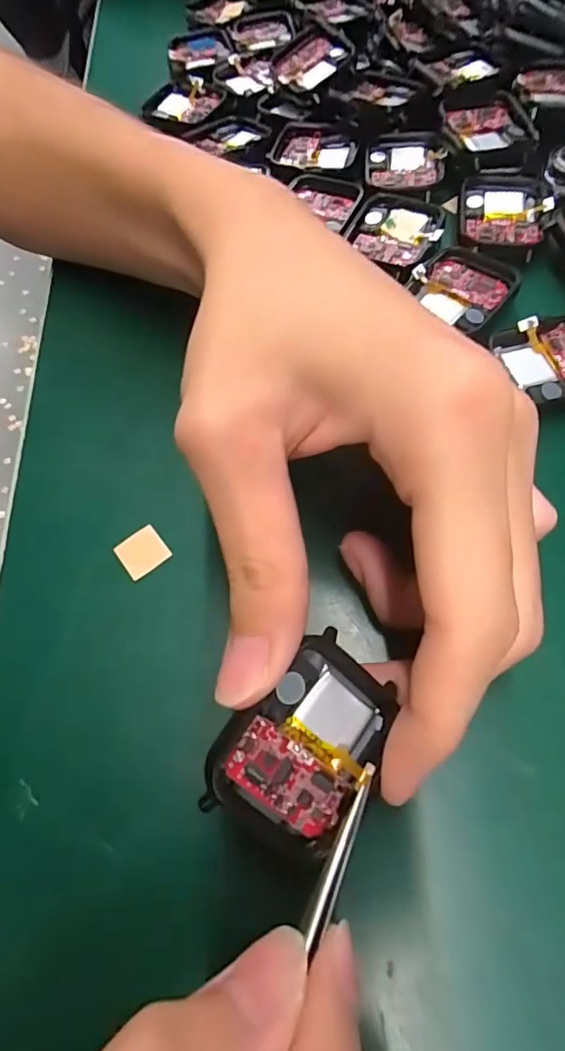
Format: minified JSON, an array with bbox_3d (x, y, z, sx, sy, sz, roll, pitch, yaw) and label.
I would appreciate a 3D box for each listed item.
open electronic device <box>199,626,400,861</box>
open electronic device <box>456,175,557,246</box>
[{"bbox_3d":[0.005,0.053,0.123,0.038,0.013,0.045,40,74,-10],"label":"open electronic device"},{"bbox_3d":[0.095,-0.136,0.216,0.037,0.006,0.038,5,65,6],"label":"open electronic device"}]

